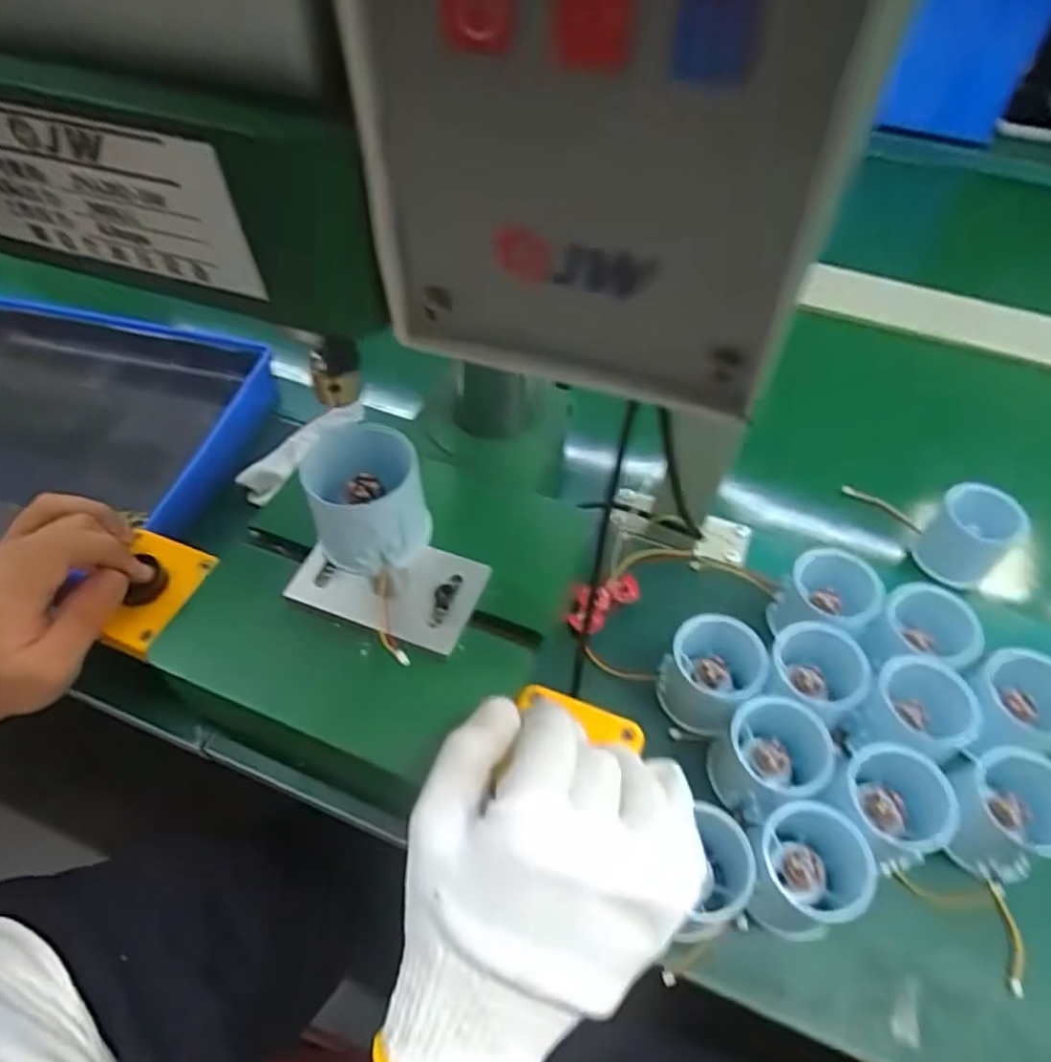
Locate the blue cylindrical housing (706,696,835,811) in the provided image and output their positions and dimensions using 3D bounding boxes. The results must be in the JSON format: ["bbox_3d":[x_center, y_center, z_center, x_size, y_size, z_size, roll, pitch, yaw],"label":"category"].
[{"bbox_3d":[0.132,0.122,0.384,0.053,0.048,0.061,39,61,25],"label":"blue cylindrical housing"}]

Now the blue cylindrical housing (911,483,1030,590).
[{"bbox_3d":[0.307,0.003,0.493,0.051,0.048,0.052,1,52,-1],"label":"blue cylindrical housing"}]

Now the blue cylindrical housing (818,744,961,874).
[{"bbox_3d":[0.187,0.143,0.371,0.056,0.042,0.056,1,52,-1],"label":"blue cylindrical housing"}]

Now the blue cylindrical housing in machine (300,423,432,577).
[{"bbox_3d":[-0.075,-0.014,0.339,0.051,0.054,0.047,1,52,-1],"label":"blue cylindrical housing in machine"}]

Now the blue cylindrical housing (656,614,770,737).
[{"bbox_3d":[0.108,0.083,0.417,0.051,0.047,0.055,1,52,-1],"label":"blue cylindrical housing"}]

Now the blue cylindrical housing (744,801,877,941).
[{"bbox_3d":[0.140,0.170,0.359,0.053,0.048,0.057,1,52,-1],"label":"blue cylindrical housing"}]

